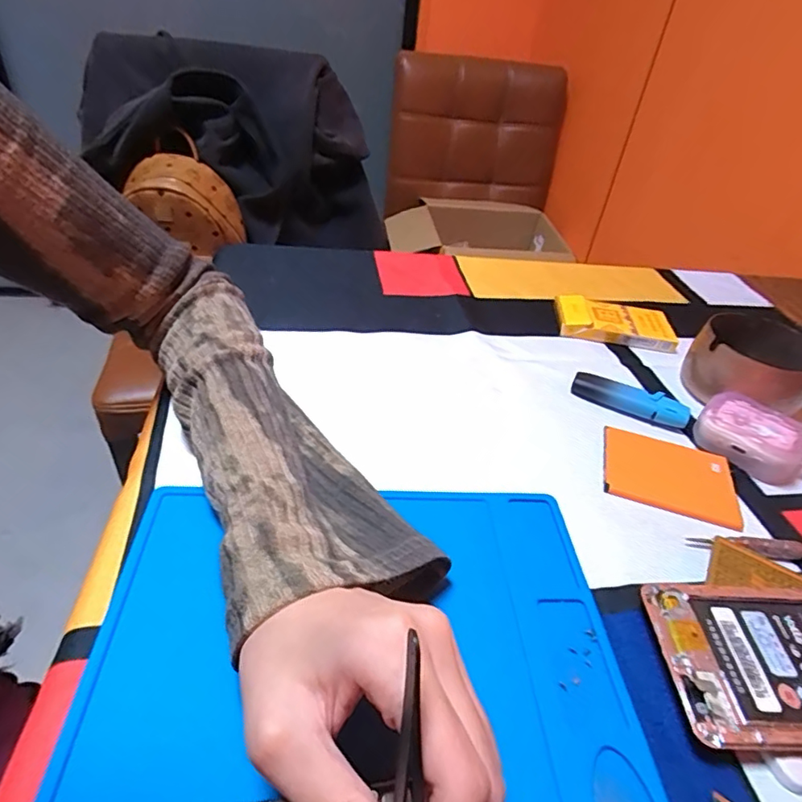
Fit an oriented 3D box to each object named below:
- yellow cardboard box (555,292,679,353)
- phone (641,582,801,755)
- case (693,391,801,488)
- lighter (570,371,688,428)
[{"bbox_3d":[0.195,-0.073,0.491,0.103,0.017,0.059,12,38,4],"label":"yellow cardboard box"},{"bbox_3d":[0.191,0.119,0.244,0.143,0.007,0.070,4,42,-4],"label":"phone"},{"bbox_3d":[0.243,0.025,0.370,0.047,0.029,0.065,-25,50,-36],"label":"case"},{"bbox_3d":[0.170,-0.001,0.399,0.083,0.016,0.018,23,40,17],"label":"lighter"}]

